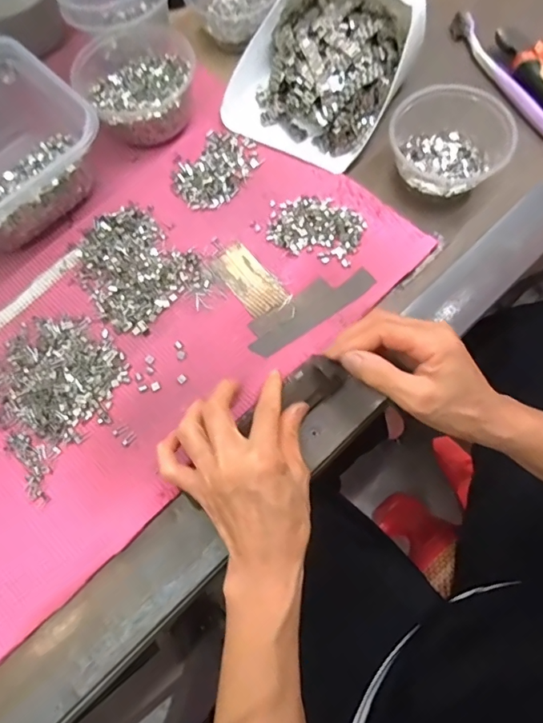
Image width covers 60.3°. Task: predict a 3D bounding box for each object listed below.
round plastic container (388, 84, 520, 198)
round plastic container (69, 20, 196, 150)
[{"bbox_3d":[0.162,-0.202,0.431,0.111,0.047,0.098,30,76,11],"label":"round plastic container"},{"bbox_3d":[-0.136,-0.283,0.466,0.111,0.043,0.141,-32,75,-8],"label":"round plastic container"}]

